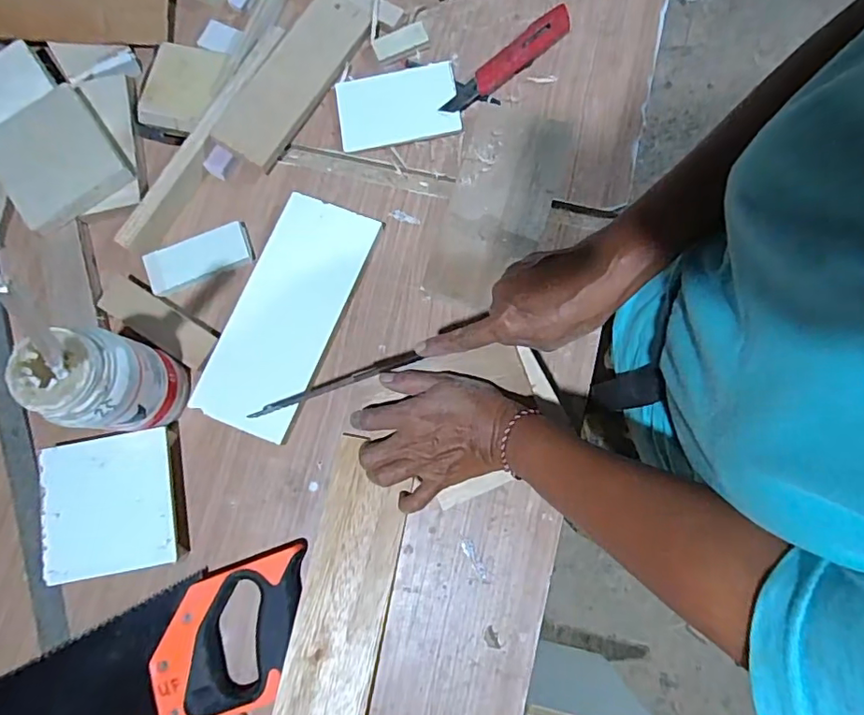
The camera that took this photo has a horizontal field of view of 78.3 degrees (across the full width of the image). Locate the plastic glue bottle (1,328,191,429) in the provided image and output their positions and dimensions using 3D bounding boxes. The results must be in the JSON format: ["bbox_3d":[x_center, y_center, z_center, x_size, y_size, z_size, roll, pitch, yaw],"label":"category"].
[{"bbox_3d":[-0.265,0.019,0.435,0.069,0.135,0.073,0,80,1],"label":"plastic glue bottle"}]

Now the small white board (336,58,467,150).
[{"bbox_3d":[-0.036,-0.260,0.549,0.122,0.010,0.082,-9,80,0],"label":"small white board"}]

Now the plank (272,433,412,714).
[{"bbox_3d":[-0.075,0.202,0.455,0.074,0.011,0.252,8,74,3],"label":"plank"}]

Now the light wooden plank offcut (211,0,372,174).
[{"bbox_3d":[-0.141,-0.290,0.545,0.066,0.013,0.202,33,80,-22],"label":"light wooden plank offcut"}]

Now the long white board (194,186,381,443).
[{"bbox_3d":[-0.138,-0.043,0.505,0.094,0.014,0.228,23,82,1],"label":"long white board"}]

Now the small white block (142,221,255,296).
[{"bbox_3d":[-0.230,-0.098,0.522,0.102,0.010,0.042,-21,80,-2],"label":"small white block"}]

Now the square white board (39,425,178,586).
[{"bbox_3d":[-0.290,0.131,0.481,0.116,0.021,0.119,-10,80,0],"label":"square white board"}]

